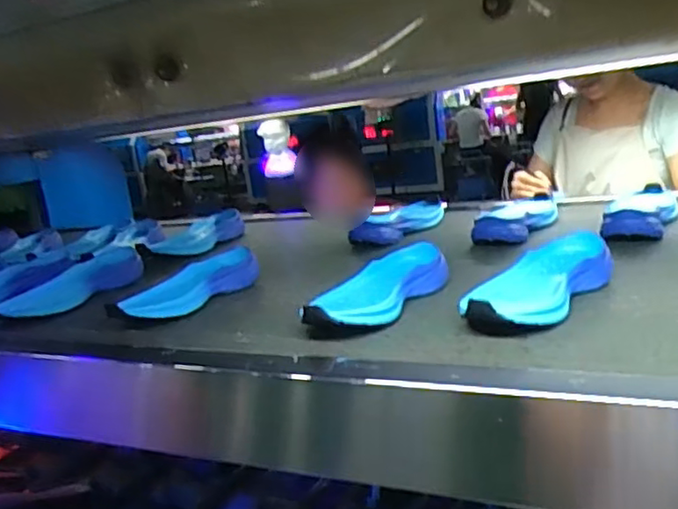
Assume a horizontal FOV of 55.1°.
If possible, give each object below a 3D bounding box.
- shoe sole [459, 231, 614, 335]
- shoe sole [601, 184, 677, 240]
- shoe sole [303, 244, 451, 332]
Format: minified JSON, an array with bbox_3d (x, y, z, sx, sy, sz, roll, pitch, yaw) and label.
[{"bbox_3d":[0.198,0.026,0.638,0.075,0.054,0.216,4,14,43],"label":"shoe sole"},{"bbox_3d":[0.434,-0.061,0.929,0.087,0.043,0.234,0,12,28],"label":"shoe sole"},{"bbox_3d":[0.044,0.037,0.699,0.072,0.048,0.225,2,13,35],"label":"shoe sole"}]

